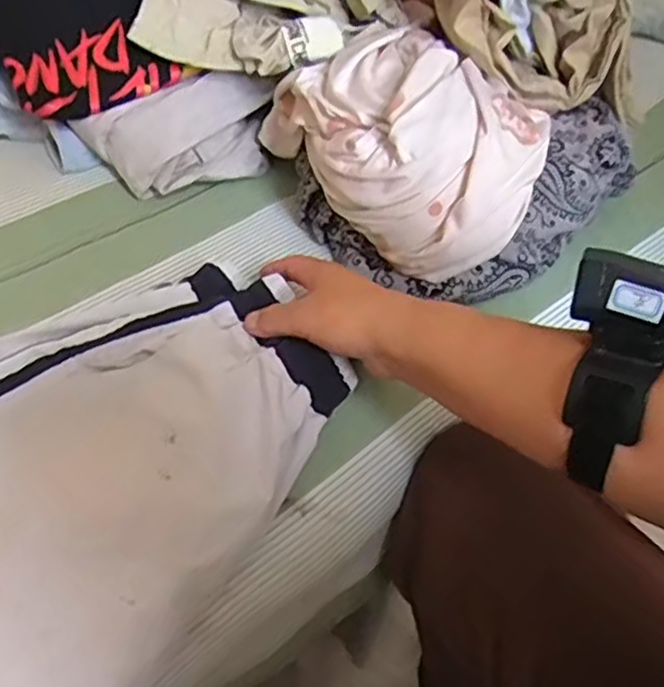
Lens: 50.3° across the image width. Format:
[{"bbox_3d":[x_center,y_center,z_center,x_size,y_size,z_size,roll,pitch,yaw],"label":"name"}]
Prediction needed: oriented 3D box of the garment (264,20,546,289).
[{"bbox_3d":[0.059,-0.159,0.533,0.150,0.103,0.212,-22,57,-20],"label":"garment"}]

